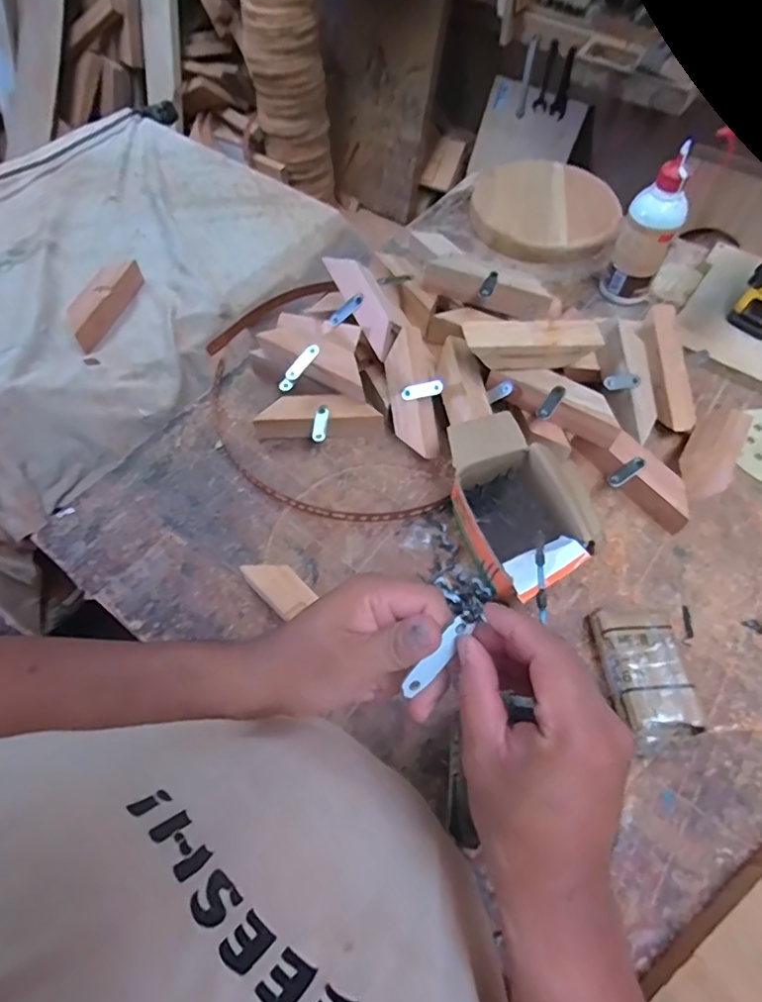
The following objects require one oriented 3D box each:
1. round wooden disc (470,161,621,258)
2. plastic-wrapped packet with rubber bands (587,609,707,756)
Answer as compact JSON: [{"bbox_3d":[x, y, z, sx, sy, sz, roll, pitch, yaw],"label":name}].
[{"bbox_3d":[0.260,-0.484,0.907,0.219,0.029,0.240,0,60,1],"label":"round wooden disc"},{"bbox_3d":[0.261,0.166,0.538,0.091,0.051,0.137,-5,60,-2],"label":"plastic-wrapped packet with rubber bands"}]

